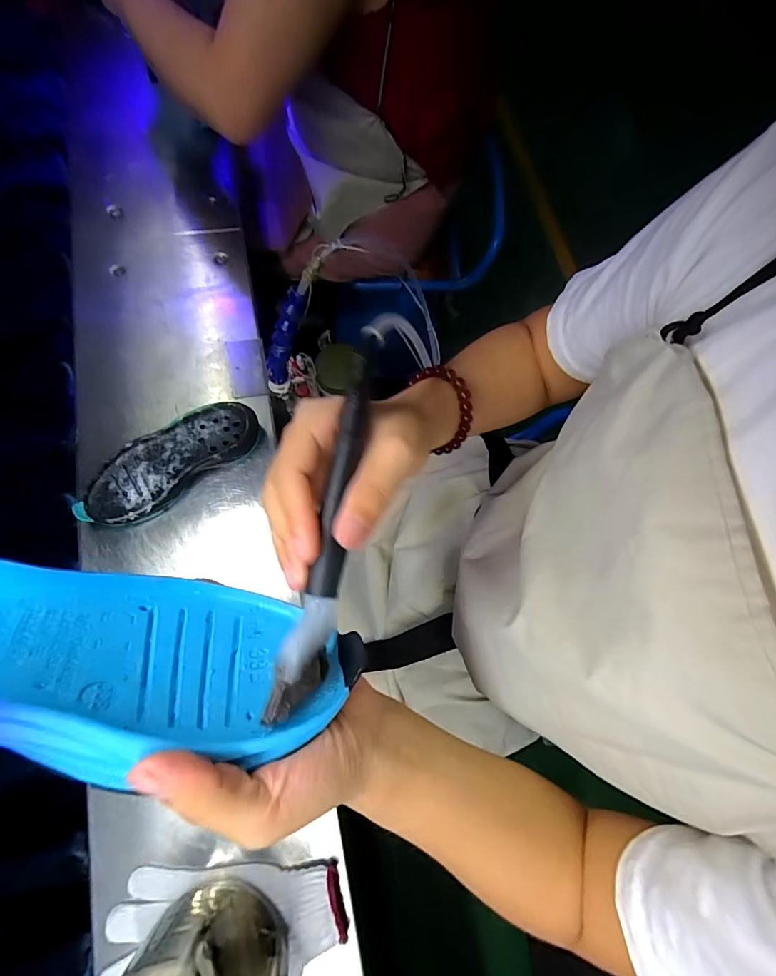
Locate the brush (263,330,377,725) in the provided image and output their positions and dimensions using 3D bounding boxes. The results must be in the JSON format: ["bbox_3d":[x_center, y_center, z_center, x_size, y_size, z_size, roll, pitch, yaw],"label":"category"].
[{"bbox_3d":[-0.025,0.010,0.193,0.017,0.016,0.171,10,80,1],"label":"brush"}]

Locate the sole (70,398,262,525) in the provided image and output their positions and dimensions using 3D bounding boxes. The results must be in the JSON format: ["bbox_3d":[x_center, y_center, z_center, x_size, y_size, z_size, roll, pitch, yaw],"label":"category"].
[{"bbox_3d":[-0.259,-0.031,0.518,0.218,0.037,0.089,-39,81,-15],"label":"sole"}]

